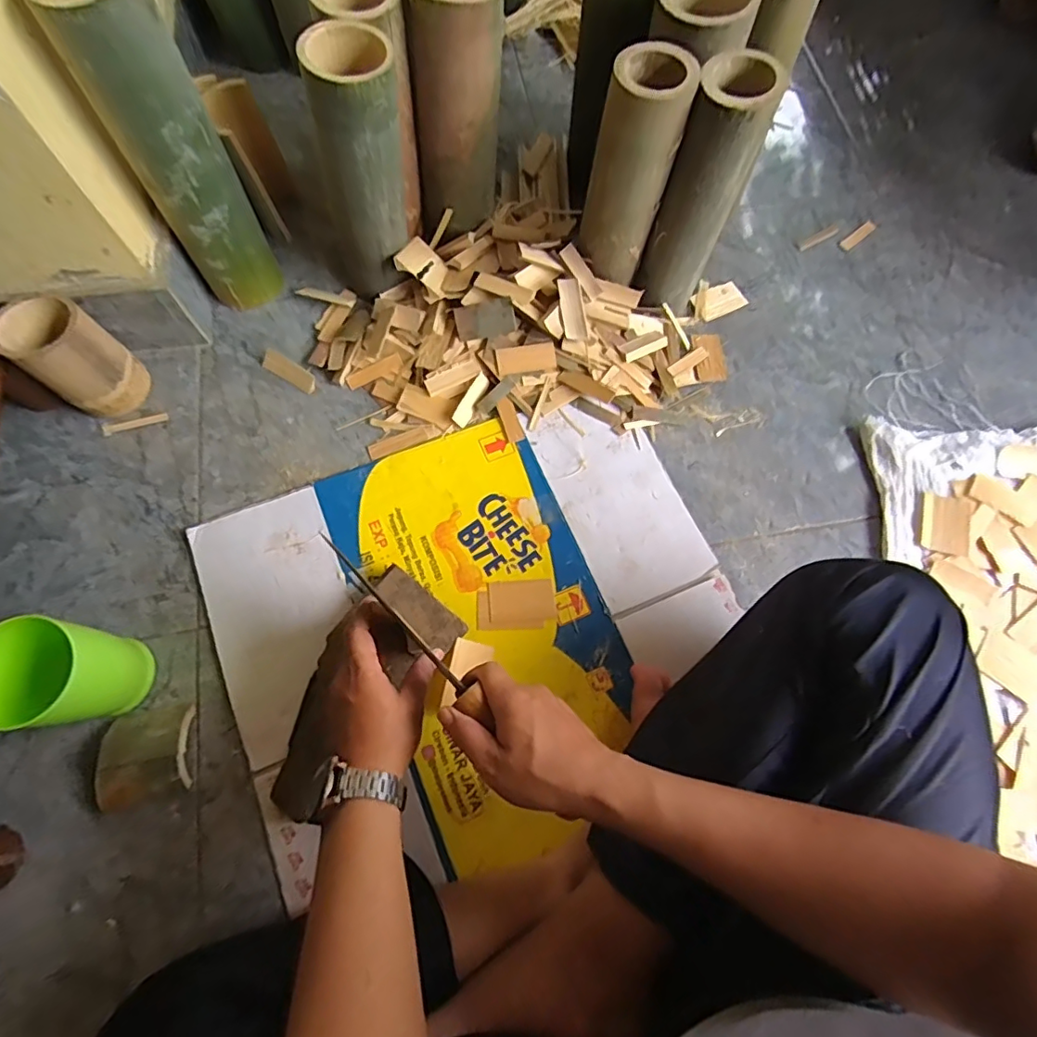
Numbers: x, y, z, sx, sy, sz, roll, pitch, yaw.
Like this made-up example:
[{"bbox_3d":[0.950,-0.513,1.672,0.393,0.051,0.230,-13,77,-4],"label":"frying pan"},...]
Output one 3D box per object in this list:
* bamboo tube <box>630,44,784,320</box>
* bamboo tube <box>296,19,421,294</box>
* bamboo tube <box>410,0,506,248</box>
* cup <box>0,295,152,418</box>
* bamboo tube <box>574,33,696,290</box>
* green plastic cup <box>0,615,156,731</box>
[{"bbox_3d":[0.202,-0.358,0.620,0.077,0.241,0.097,22,71,5],"label":"bamboo tube"},{"bbox_3d":[-0.162,-0.377,0.605,0.087,0.239,0.089,-10,72,-6],"label":"bamboo tube"},{"bbox_3d":[-0.069,-0.458,0.631,0.102,0.240,0.090,-1,71,-3],"label":"bamboo tube"},{"bbox_3d":[-0.490,-0.175,0.616,0.081,0.124,0.081,1,71,-2],"label":"cup"},{"bbox_3d":[0.118,-0.370,0.597,0.078,0.207,0.078,14,71,2],"label":"bamboo tube"},{"bbox_3d":[-0.415,0.145,0.500,0.108,0.134,0.082,-9,72,-6],"label":"green plastic cup"}]

